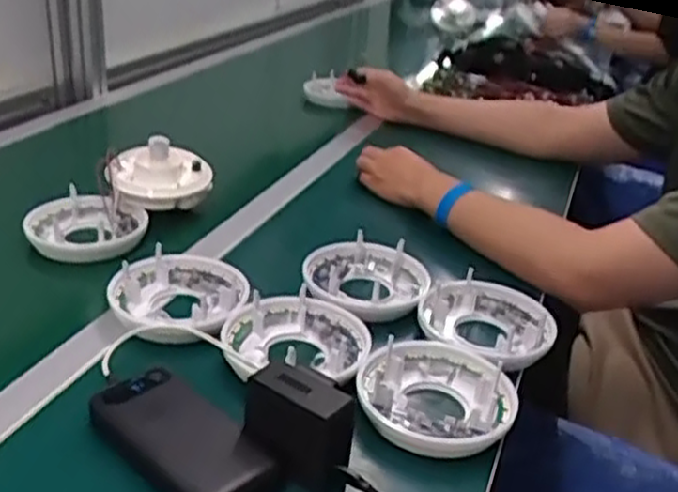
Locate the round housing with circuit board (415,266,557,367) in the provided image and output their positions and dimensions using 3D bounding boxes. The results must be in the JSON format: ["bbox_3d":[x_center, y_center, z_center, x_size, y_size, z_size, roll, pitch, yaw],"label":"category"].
[{"bbox_3d":[0.145,0.076,0.749,0.130,0.034,0.131,4,27,-2],"label":"round housing with circuit board"}]

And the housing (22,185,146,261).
[{"bbox_3d":[-0.294,-0.024,0.883,0.126,0.044,0.126,4,27,-2],"label":"housing"}]

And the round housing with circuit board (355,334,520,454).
[{"bbox_3d":[0.082,0.126,0.642,0.129,0.033,0.129,4,27,-2],"label":"round housing with circuit board"}]

